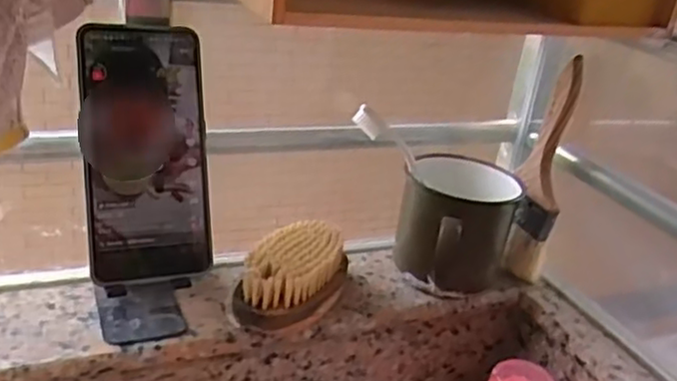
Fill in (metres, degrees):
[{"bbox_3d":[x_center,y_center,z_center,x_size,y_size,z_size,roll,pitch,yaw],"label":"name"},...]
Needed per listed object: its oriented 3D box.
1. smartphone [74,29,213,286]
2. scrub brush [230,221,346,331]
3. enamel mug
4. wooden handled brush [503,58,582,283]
[{"bbox_3d":[-0.124,-0.024,0.437,0.077,0.163,0.008,-4,0,-24],"label":"smartphone"},{"bbox_3d":[-0.033,0.062,0.504,0.059,0.036,0.103,14,25,13],"label":"scrub brush"},{"bbox_3d":[0.095,0.033,0.555,0.093,0.087,0.101,12,24,9],"label":"enamel mug"},{"bbox_3d":[0.172,-0.016,0.579,0.023,0.190,0.042,-3,18,-39],"label":"wooden handled brush"}]

